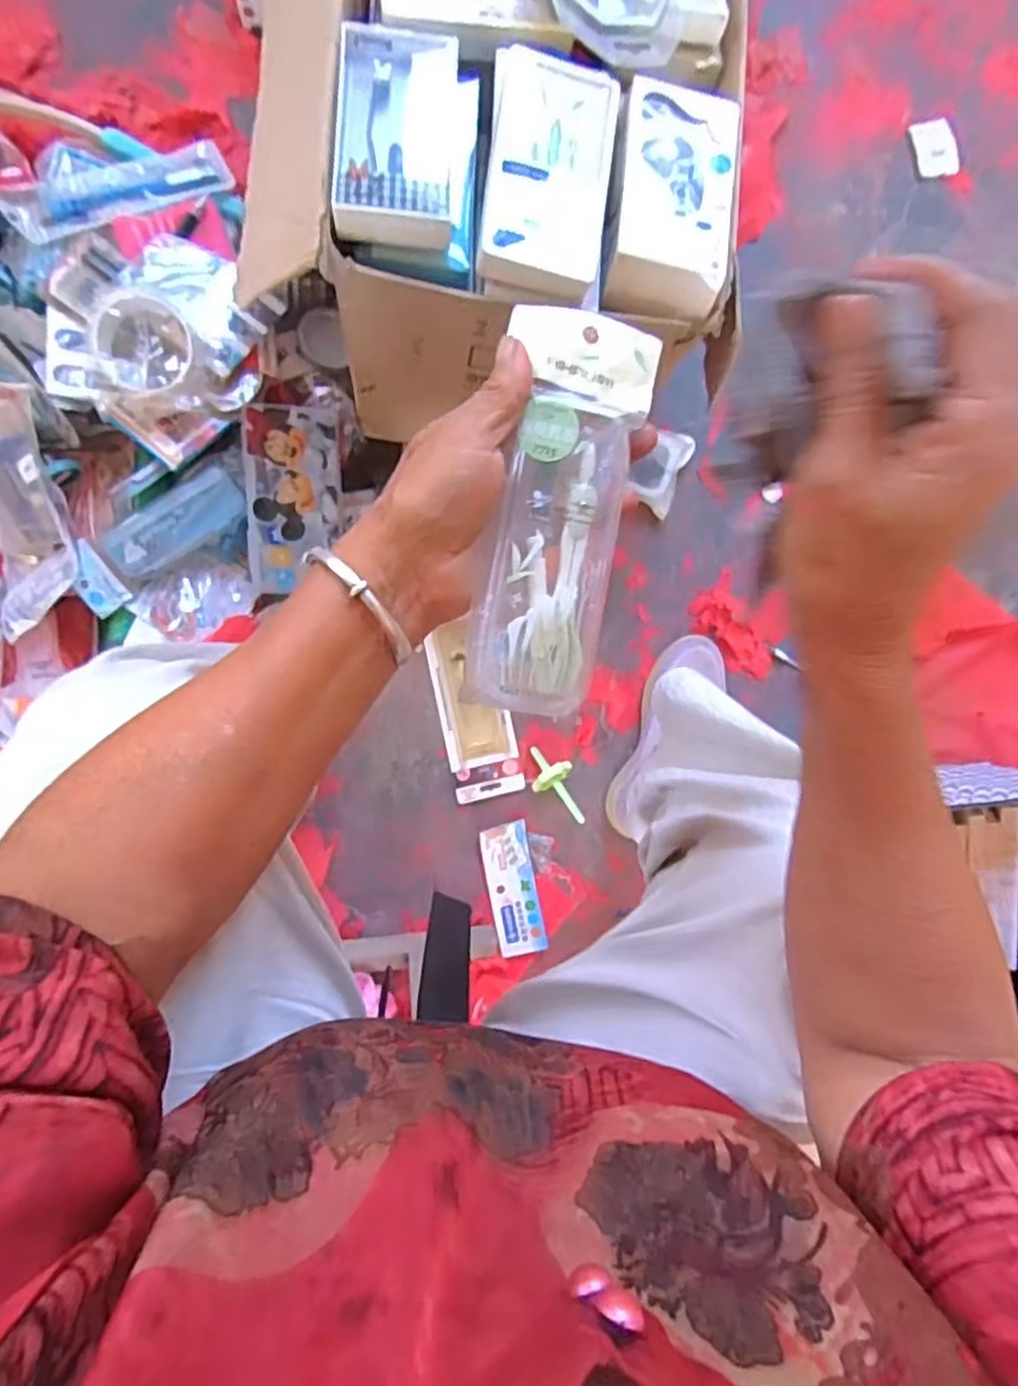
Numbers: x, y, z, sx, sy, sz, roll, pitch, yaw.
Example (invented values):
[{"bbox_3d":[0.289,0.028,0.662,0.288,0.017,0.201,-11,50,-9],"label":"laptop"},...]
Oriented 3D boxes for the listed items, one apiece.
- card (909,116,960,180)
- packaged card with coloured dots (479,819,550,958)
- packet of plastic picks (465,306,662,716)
[{"bbox_3d":[0.501,-0.640,0.803,0.047,0.007,0.064,-18,98,6],"label":"card"},{"bbox_3d":[0.005,0.220,0.767,0.054,0.010,0.146,-11,94,-7],"label":"packaged card with coloured dots"},{"bbox_3d":[0.022,-0.080,0.295,0.058,0.020,0.176,12,86,-8],"label":"packet of plastic picks"}]

